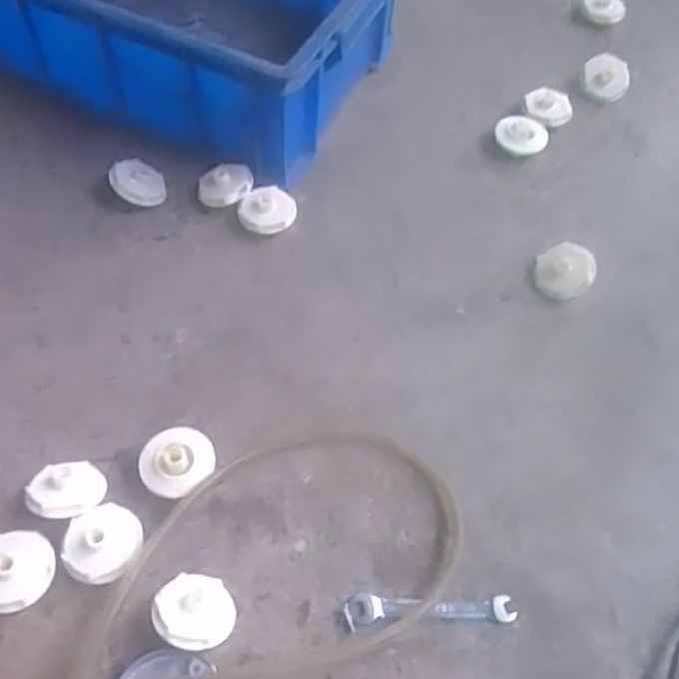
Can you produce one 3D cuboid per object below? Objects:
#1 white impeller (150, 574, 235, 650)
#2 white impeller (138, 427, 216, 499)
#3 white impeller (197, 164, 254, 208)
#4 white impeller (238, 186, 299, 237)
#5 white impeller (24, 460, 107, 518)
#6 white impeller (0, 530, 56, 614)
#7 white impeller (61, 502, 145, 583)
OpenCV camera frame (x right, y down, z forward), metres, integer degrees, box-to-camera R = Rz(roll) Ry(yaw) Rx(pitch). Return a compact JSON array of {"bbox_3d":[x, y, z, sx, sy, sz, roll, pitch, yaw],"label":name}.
[{"bbox_3d":[-0.098,0.186,0.487,0.053,0.022,0.053,10,35,-7],"label":"white impeller"},{"bbox_3d":[-0.124,0.096,0.548,0.054,0.030,0.050,2,57,-2],"label":"white impeller"},{"bbox_3d":[-0.112,-0.151,0.698,0.054,0.012,0.043,-23,66,7],"label":"white impeller"},{"bbox_3d":[-0.069,-0.122,0.688,0.053,0.031,0.040,-3,57,-6],"label":"white impeller"},{"bbox_3d":[-0.202,0.112,0.531,0.051,0.023,0.051,4,47,-4],"label":"white impeller"},{"bbox_3d":[-0.226,0.163,0.499,0.054,0.028,0.052,-6,57,-8],"label":"white impeller"},{"bbox_3d":[-0.167,0.147,0.511,0.053,0.029,0.051,2,57,-2],"label":"white impeller"}]

